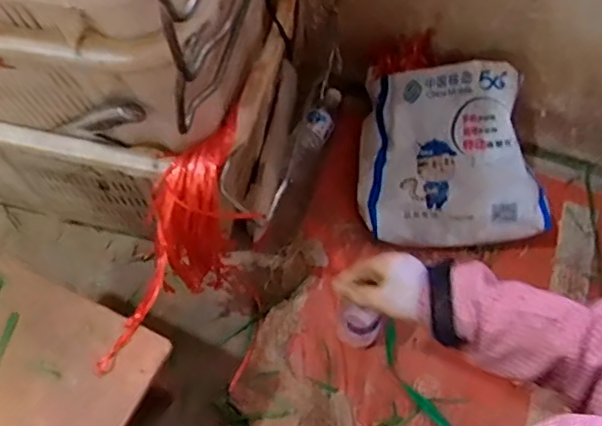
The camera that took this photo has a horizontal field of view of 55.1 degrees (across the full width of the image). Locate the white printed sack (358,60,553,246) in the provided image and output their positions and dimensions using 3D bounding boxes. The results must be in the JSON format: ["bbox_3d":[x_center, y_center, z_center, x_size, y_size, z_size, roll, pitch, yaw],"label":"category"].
[{"bbox_3d":[0.259,-0.111,0.961,0.282,0.241,0.263,4,63,-2],"label":"white printed sack"}]

